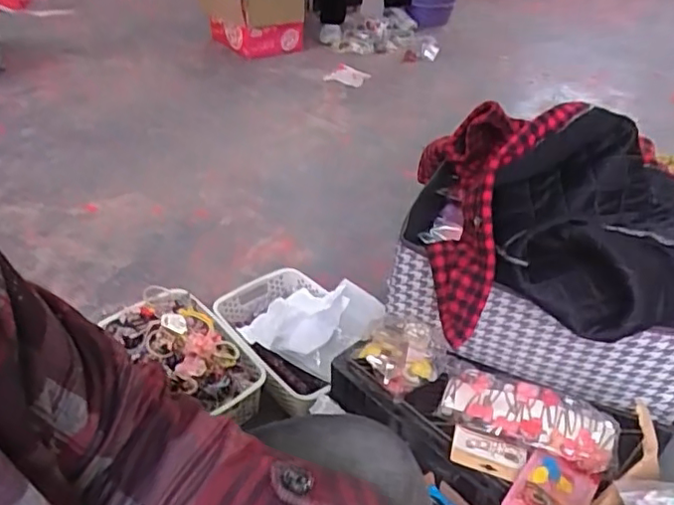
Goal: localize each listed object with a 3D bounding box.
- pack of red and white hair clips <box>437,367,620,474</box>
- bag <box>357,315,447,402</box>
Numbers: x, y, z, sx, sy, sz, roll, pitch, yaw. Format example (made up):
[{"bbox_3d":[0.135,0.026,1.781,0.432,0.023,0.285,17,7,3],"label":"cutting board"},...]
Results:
[{"bbox_3d":[0.247,0.209,0.753,0.212,0.026,0.088,17,39,20],"label":"pack of red and white hair clips"},{"bbox_3d":[0.089,0.136,0.820,0.111,0.053,0.106,32,46,34],"label":"bag"}]

